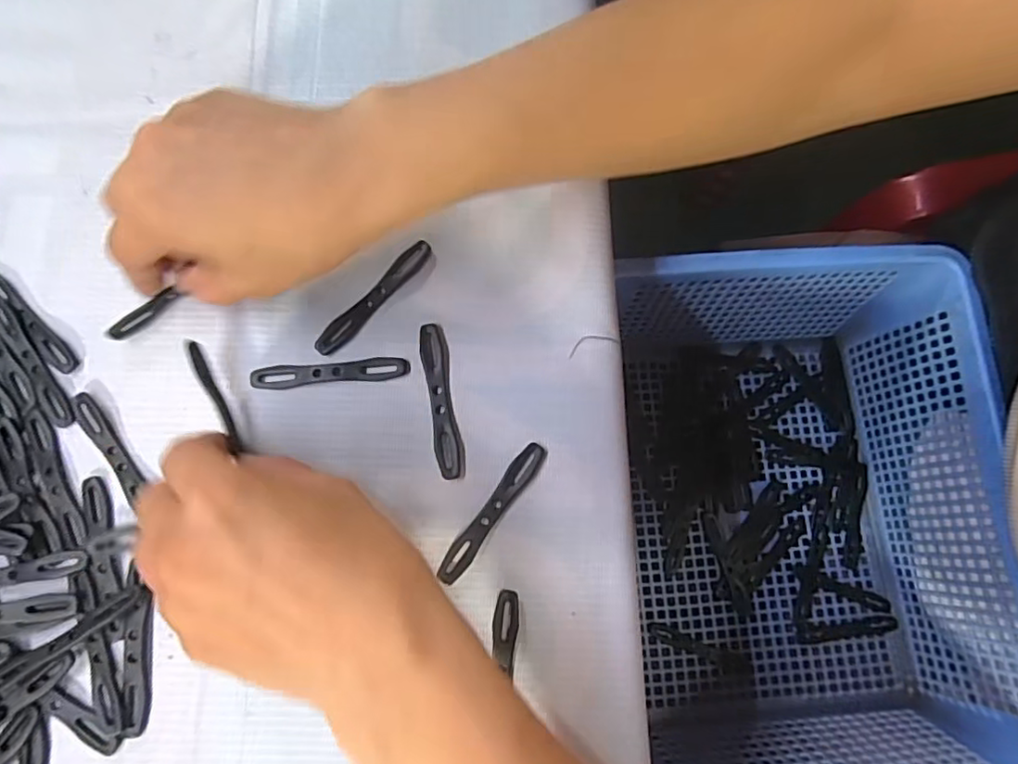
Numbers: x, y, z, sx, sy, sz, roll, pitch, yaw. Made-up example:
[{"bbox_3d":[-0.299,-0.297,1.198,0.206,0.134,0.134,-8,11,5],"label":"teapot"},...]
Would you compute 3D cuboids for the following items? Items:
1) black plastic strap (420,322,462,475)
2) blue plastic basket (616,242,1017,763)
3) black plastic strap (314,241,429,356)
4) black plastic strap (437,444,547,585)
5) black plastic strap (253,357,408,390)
[{"bbox_3d":[-0.030,0.008,0.262,0.011,0.004,0.069,-10,79,-2],"label":"black plastic strap"},{"bbox_3d":[0.178,0.079,0.362,0.242,0.111,0.294,-3,79,-1],"label":"blue plastic basket"},{"bbox_3d":[-0.062,-0.039,0.270,0.011,0.004,0.068,43,82,8],"label":"black plastic strap"},{"bbox_3d":[-0.006,0.055,0.251,0.010,0.004,0.067,37,81,7],"label":"black plastic strap"},{"bbox_3d":[-0.080,-0.004,0.263,0.070,0.004,0.011,-5,79,-1],"label":"black plastic strap"}]

